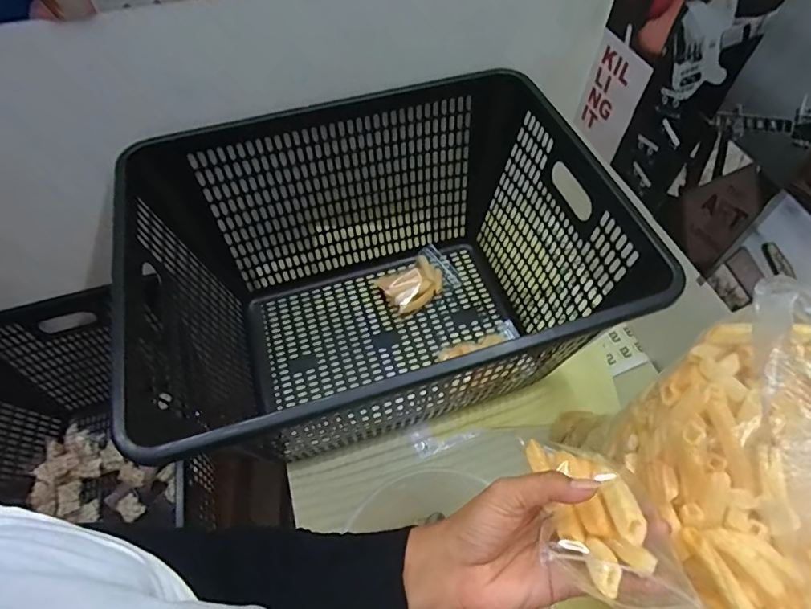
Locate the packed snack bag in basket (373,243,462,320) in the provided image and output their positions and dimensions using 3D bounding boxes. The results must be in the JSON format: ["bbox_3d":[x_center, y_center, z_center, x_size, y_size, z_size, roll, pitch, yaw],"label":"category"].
[{"bbox_3d":[0.026,-0.048,0.831,0.144,0.027,0.096,-33,63,-19],"label":"packed snack bag in basket"}]

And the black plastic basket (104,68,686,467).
[{"bbox_3d":[-0.037,-0.021,0.649,0.552,0.318,0.423,-17,59,-10],"label":"black plastic basket"}]

